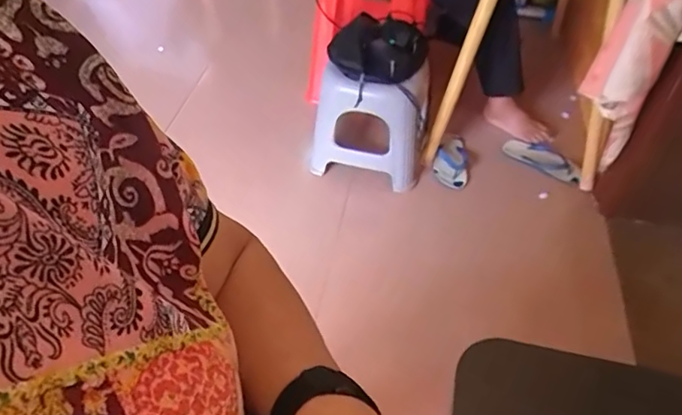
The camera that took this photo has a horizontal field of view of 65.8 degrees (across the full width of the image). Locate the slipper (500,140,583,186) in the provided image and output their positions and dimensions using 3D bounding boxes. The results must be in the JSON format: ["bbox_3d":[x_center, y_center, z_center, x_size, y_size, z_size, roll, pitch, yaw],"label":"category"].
[{"bbox_3d":[0.625,-0.151,1.621,0.241,0.034,0.102,33,55,28],"label":"slipper"}]

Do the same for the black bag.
[{"bbox_3d":[0.091,-0.409,1.358,0.246,0.081,0.217,12,48,11],"label":"black bag"}]

